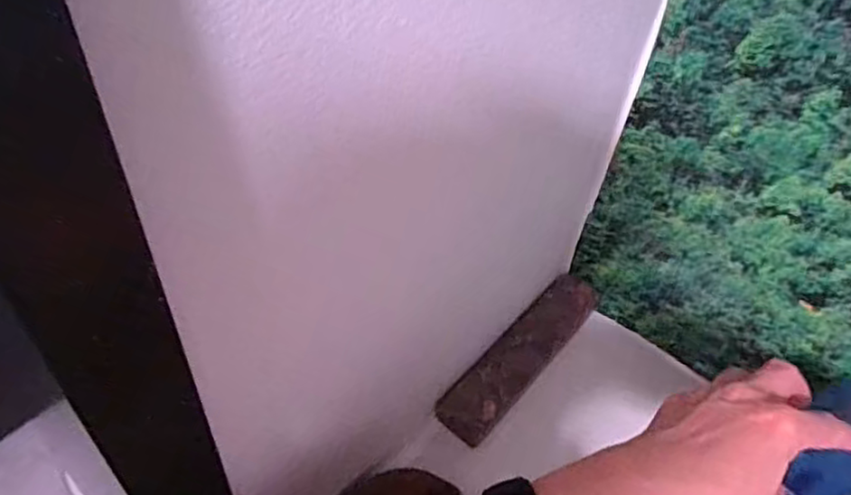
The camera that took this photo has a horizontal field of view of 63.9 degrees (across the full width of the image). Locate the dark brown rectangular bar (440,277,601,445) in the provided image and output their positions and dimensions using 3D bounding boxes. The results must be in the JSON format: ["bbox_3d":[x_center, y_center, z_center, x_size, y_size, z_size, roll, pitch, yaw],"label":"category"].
[{"bbox_3d":[0.089,0.092,0.608,0.045,0.029,0.198,35,54,23],"label":"dark brown rectangular bar"}]

